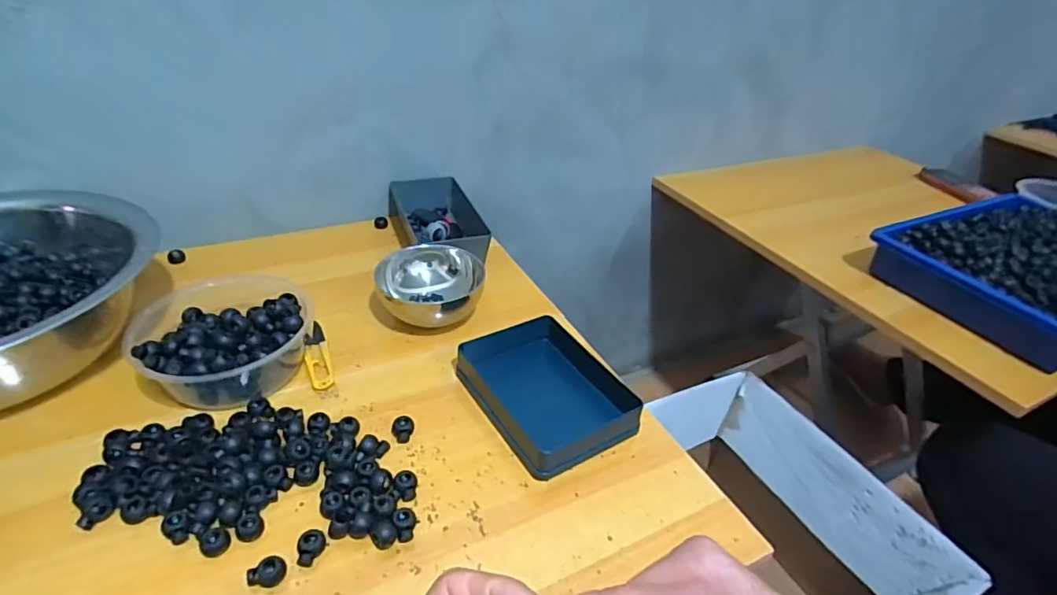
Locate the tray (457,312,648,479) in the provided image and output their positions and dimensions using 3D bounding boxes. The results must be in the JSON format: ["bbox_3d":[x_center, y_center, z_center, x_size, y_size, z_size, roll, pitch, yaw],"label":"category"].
[{"bbox_3d":[0.016,0.081,0.491,0.112,0.036,0.145,-17,41,-28],"label":"tray"}]

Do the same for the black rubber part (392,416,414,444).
[{"bbox_3d":[-0.103,0.109,0.451,0.017,0.012,0.019,-3,36,-12],"label":"black rubber part"}]

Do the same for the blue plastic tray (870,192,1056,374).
[{"bbox_3d":[0.641,-0.038,0.702,0.322,0.074,0.241,-14,40,-25],"label":"blue plastic tray"}]

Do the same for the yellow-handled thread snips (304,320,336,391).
[{"bbox_3d":[-0.201,0.054,0.518,0.021,0.008,0.096,-12,39,-23],"label":"yellow-handled thread snips"}]

